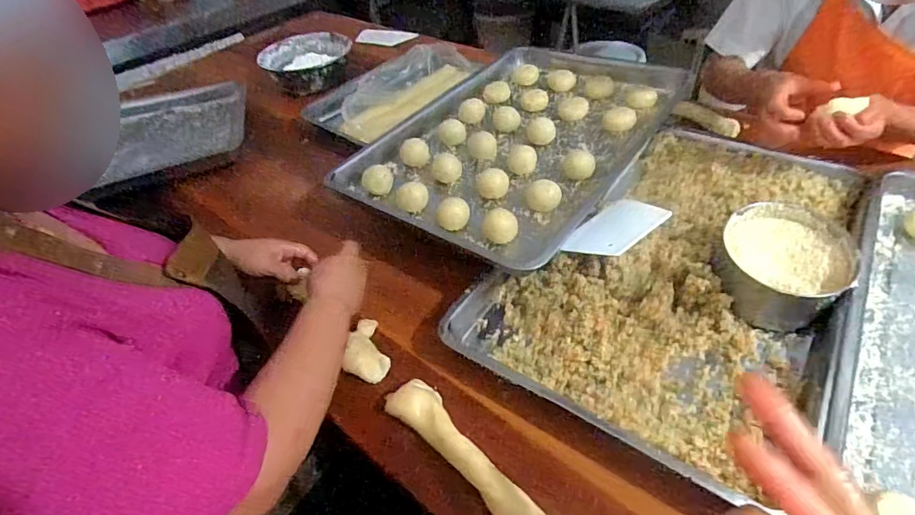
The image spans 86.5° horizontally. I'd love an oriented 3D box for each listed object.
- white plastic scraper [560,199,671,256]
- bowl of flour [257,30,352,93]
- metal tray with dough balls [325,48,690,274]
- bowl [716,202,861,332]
[{"bbox_3d":[0.210,-0.038,0.655,0.129,0.008,0.096,-34,26,-18],"label":"white plastic scraper"},{"bbox_3d":[-0.357,-0.467,1.178,0.205,0.088,0.218,-4,43,3],"label":"bowl of flour"},{"bbox_3d":[0.103,-0.211,0.853,0.382,0.056,0.532,21,50,27],"label":"metal tray with dough balls"},{"bbox_3d":[0.389,0.005,0.591,0.140,0.079,0.148,23,63,14],"label":"bowl"}]

